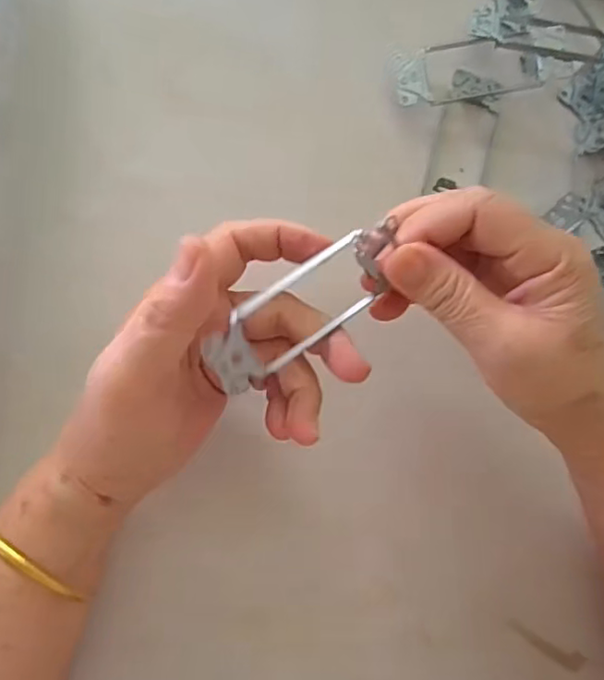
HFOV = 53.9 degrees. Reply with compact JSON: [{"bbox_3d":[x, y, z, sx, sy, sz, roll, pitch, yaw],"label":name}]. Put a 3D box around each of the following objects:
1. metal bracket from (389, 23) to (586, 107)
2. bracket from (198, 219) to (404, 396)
[{"bbox_3d":[0.112,-0.169,0.371,0.108,0.026,0.035,-7,84,-8],"label":"metal bracket"},{"bbox_3d":[0.003,-0.014,0.265,0.099,0.012,0.041,-39,130,-15],"label":"bracket"}]

